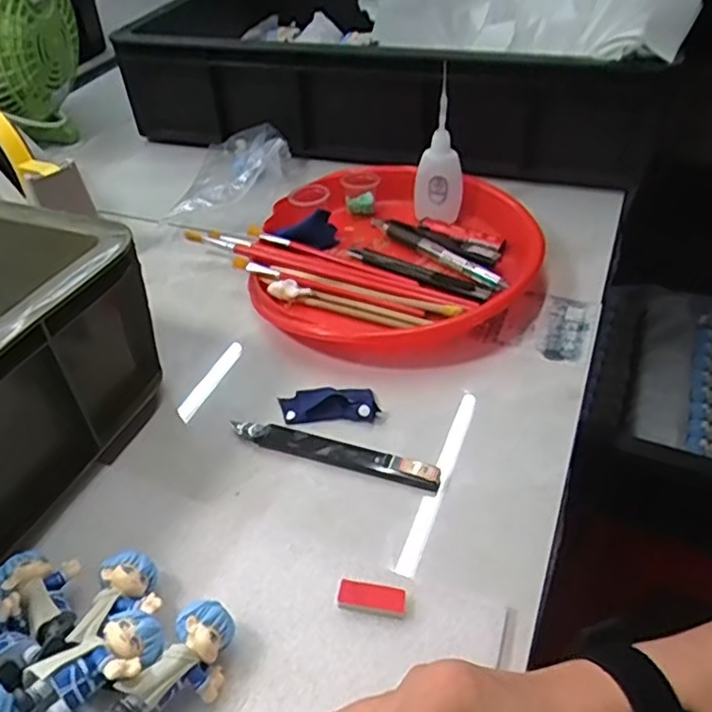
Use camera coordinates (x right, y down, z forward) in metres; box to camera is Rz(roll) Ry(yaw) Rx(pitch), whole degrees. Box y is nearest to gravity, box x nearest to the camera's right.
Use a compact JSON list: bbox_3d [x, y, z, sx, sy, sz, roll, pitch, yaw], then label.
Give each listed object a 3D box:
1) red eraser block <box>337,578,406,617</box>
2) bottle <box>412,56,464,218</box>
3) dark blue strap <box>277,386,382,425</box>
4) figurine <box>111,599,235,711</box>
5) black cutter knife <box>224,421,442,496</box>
[{"bbox_3d":[0.008,0.126,0.331,0.035,0.004,0.016,8,43,12],"label":"red eraser block"},{"bbox_3d":[0.076,-0.183,0.585,0.046,0.119,0.036,1,42,7],"label":"bottle"},{"bbox_3d":[-0.019,0.032,0.436,0.065,0.010,0.029,-4,42,-1],"label":"dark blue strap"},{"bbox_3d":[-0.080,0.147,0.296,0.030,0.028,0.062,21,48,24],"label":"figurine"},{"bbox_3d":[-0.015,0.061,0.407,0.139,0.012,0.019,11,44,16],"label":"black cutter knife"}]

